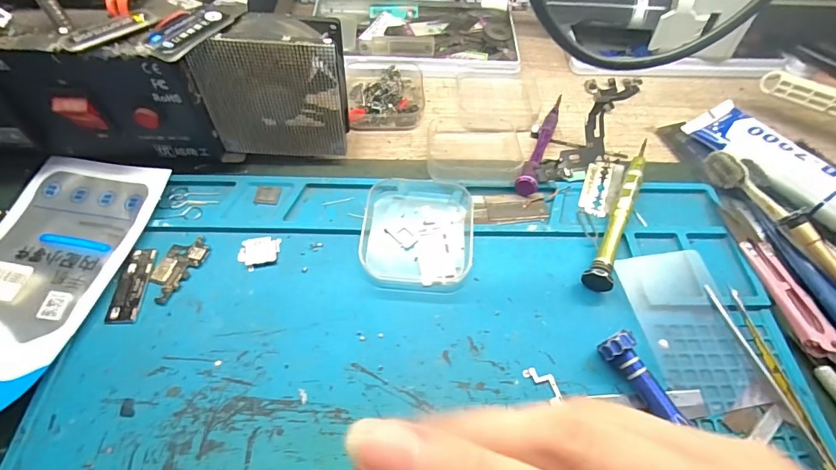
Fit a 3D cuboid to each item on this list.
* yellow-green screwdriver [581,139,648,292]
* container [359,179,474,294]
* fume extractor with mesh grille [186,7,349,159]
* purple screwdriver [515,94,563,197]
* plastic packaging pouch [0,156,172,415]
[{"bbox_3d":[0.132,-0.022,0.267,0.015,0.017,0.142,28,60,14],"label":"yellow-green screwdriver"},{"bbox_3d":[0.001,-0.004,0.250,0.064,0.015,0.075,2,58,-1],"label":"container"},{"bbox_3d":[-0.083,-0.084,0.256,0.079,0.087,0.028,0,58,-3],"label":"fume extractor with mesh grille"},{"bbox_3d":[0.090,-0.070,0.299,0.013,0.020,0.116,22,59,11],"label":"purple screwdriver"},{"bbox_3d":[-0.208,0.019,0.217,0.085,0.029,0.162,10,58,4],"label":"plastic packaging pouch"}]

